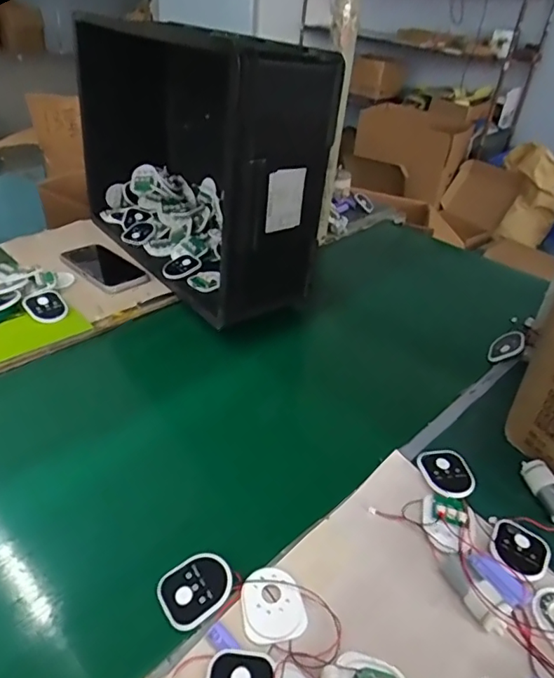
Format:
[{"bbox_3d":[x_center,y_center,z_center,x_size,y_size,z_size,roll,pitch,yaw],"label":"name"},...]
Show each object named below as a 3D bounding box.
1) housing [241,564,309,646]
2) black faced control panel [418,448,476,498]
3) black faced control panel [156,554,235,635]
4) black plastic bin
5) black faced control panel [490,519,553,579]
[{"bbox_3d":[-0.004,0.207,0.411,0.048,0.007,0.058,-6,38,-17],"label":"housing"},{"bbox_3d":[0.173,0.134,0.525,0.049,0.008,0.056,-6,38,-16],"label":"black faced control panel"},{"bbox_3d":[-0.065,0.200,0.420,0.056,0.013,0.048,-23,46,-35],"label":"black faced control panel"},{"bbox_3d":[-0.126,-0.285,0.813,0.196,0.345,0.484,-18,43,-30],"label":"black plastic bin"},{"bbox_3d":[0.217,0.189,0.464,0.052,0.014,0.054,26,40,25],"label":"black faced control panel"}]

